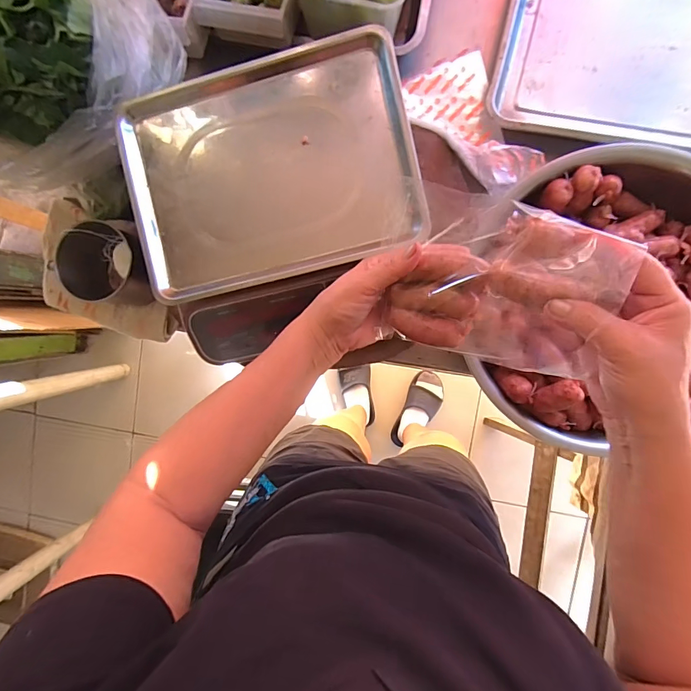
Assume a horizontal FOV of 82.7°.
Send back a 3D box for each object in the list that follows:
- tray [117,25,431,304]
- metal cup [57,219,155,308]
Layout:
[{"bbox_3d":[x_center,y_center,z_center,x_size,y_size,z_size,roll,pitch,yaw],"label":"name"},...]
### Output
[{"bbox_3d":[-0.087,-0.198,0.446,0.317,0.030,0.241,-12,93,8],"label":"tray"},{"bbox_3d":[-0.360,-0.121,0.598,0.098,0.086,0.118,-1,95,7],"label":"metal cup"}]

